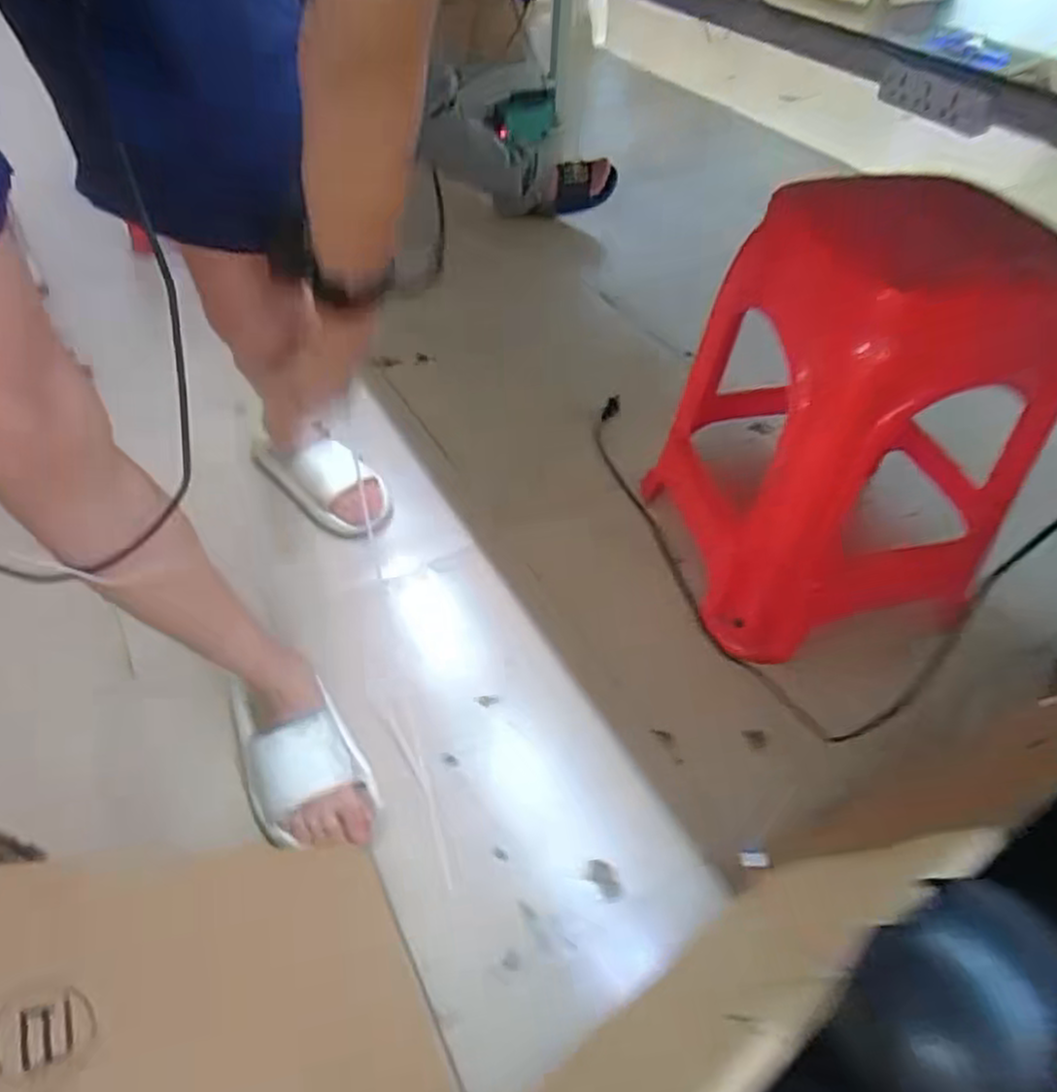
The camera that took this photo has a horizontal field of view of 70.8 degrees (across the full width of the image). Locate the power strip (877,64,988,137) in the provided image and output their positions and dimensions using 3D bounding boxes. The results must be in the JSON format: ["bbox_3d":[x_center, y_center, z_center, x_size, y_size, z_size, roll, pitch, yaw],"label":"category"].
[{"bbox_3d":[0.561,-0.614,1.026,0.031,0.047,0.174,-26,54,-23],"label":"power strip"}]

